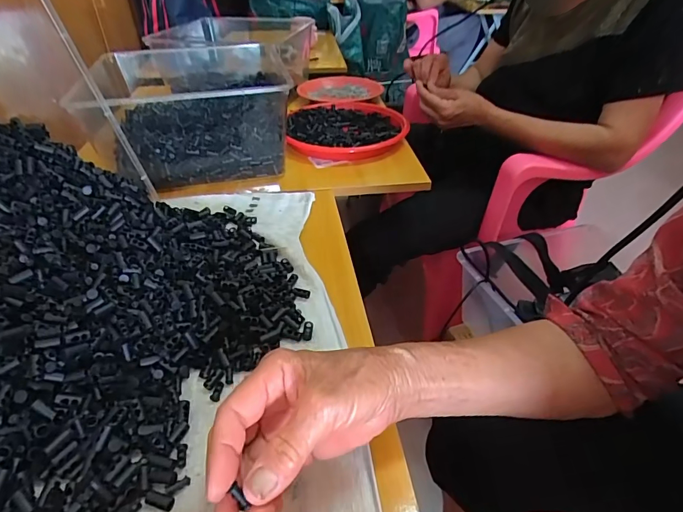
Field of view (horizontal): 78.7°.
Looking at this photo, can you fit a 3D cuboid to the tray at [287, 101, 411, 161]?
[{"bbox_3d":[0.011,-0.250,0.811,0.228,0.037,0.256,3,38,2],"label":"tray"}]

